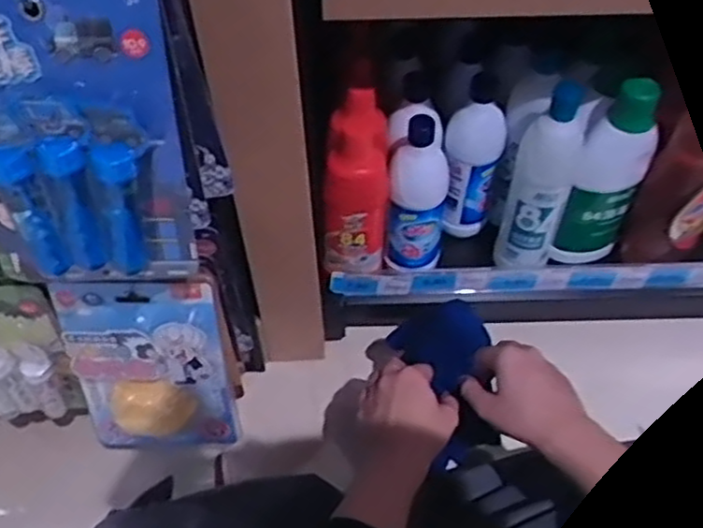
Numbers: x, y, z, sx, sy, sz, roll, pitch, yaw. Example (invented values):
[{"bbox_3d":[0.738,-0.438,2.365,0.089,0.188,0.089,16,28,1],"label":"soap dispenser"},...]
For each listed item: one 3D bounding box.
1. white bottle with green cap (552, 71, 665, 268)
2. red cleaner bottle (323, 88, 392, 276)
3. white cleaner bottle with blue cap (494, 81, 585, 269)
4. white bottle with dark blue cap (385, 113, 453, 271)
[{"bbox_3d":[0.270,-0.100,0.766,0.078,0.238,0.052,-3,49,-1],"label":"white bottle with green cap"},{"bbox_3d":[0.005,-0.083,0.756,0.067,0.206,0.082,1,53,2],"label":"red cleaner bottle"},{"bbox_3d":[0.206,-0.088,0.757,0.068,0.233,0.068,14,55,11],"label":"white cleaner bottle with blue cap"},{"bbox_3d":[0.075,-0.082,0.765,0.064,0.193,0.077,6,54,5],"label":"white bottle with dark blue cap"}]

